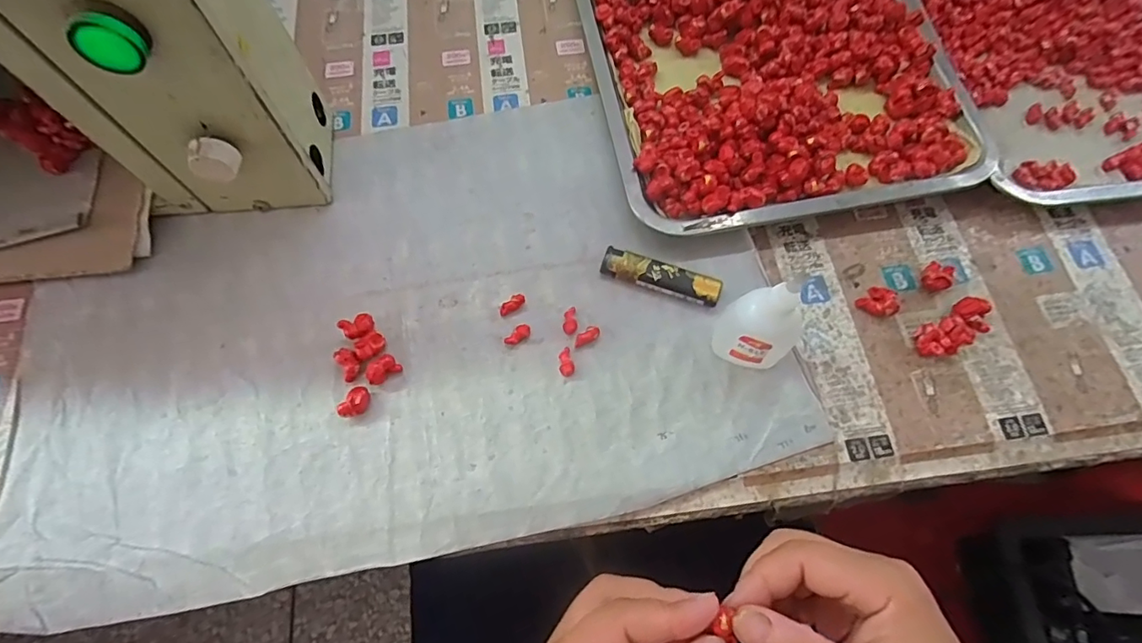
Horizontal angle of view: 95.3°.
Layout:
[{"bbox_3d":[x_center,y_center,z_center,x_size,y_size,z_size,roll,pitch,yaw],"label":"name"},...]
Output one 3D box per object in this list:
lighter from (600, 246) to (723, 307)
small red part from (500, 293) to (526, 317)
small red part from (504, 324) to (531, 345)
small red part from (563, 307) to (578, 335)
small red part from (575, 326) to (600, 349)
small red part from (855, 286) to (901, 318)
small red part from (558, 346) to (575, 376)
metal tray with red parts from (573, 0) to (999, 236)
[{"bbox_3d":[0.060,-0.030,0.351,0.079,0.013,0.019,19,71,6],"label":"lighter"},{"bbox_3d":[-0.039,-0.011,0.345,0.019,0.007,0.008,-39,77,-13],"label":"small red part"},{"bbox_3d":[-0.034,0.009,0.338,0.019,0.005,0.009,-42,78,-14],"label":"small red part"},{"bbox_3d":[-0.001,0.000,0.342,0.009,0.006,0.019,-3,72,-3],"label":"small red part"},{"bbox_3d":[0.010,0.010,0.338,0.019,0.005,0.009,-36,76,0],"label":"small red part"},{"bbox_3d":[0.203,-0.013,0.343,0.021,0.014,0.017,34,73,11],"label":"small red part"},{"bbox_3d":[-0.003,0.025,0.331,0.009,0.006,0.019,-6,70,-3],"label":"small red part"},{"bbox_3d":[0.144,-0.219,0.405,0.256,0.029,0.310,-10,70,-5],"label":"metal tray with red parts"}]

